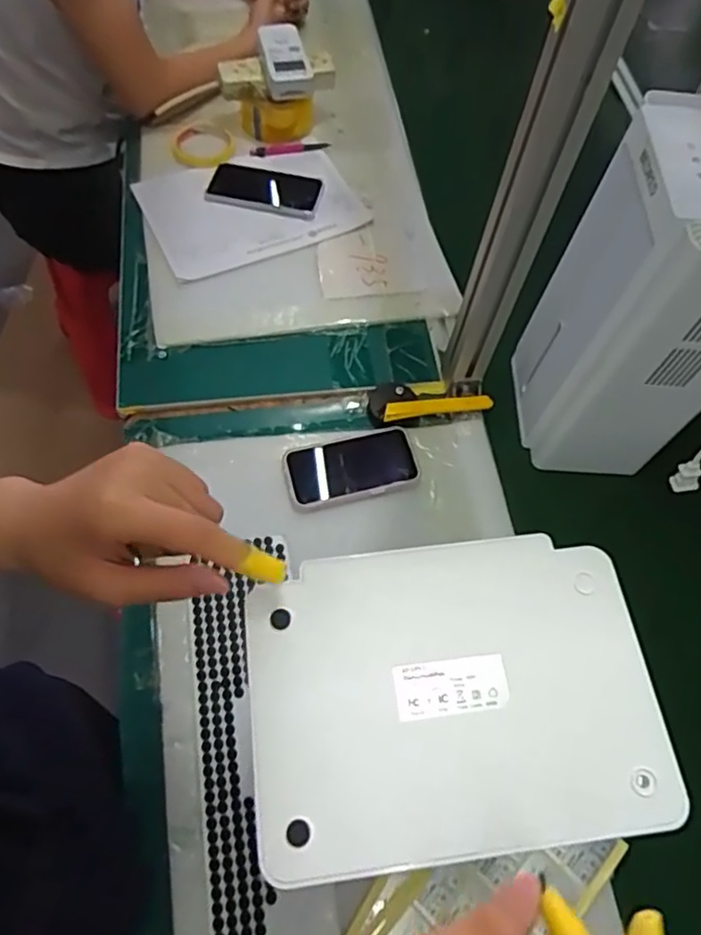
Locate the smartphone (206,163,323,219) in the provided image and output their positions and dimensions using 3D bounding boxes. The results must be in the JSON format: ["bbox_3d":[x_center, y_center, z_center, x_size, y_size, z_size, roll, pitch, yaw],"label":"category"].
[{"bbox_3d":[-0.125,-0.409,0.958,0.161,0.008,0.093,12,62,3],"label":"smartphone"}]

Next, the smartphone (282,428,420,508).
[{"bbox_3d":[0.001,-0.003,0.751,0.148,0.013,0.074,-9,63,-8],"label":"smartphone"}]

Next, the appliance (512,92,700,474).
[{"bbox_3d":[0.298,-0.162,0.660,0.141,0.326,0.182,4,62,-2],"label":"appliance"}]

